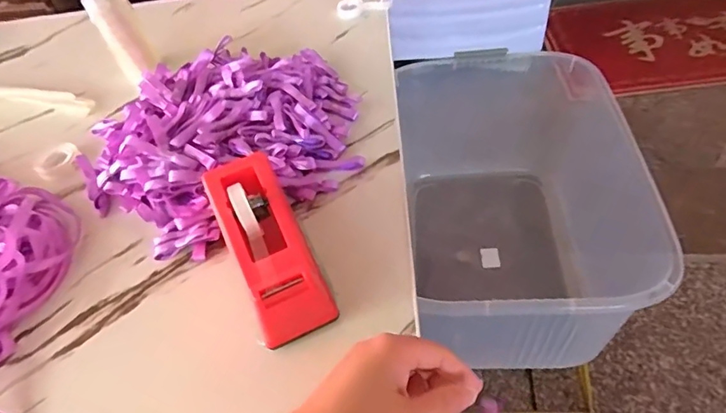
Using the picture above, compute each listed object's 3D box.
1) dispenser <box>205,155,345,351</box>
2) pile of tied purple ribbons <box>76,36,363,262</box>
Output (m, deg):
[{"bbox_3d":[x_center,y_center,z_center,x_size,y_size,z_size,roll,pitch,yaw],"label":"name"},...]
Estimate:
[{"bbox_3d":[-0.081,0.029,0.390,0.061,0.062,0.151,-23,51,-11],"label":"dispenser"},{"bbox_3d":[-0.153,-0.088,0.523,0.300,0.047,0.277,-4,50,5],"label":"pile of tied purple ribbons"}]

